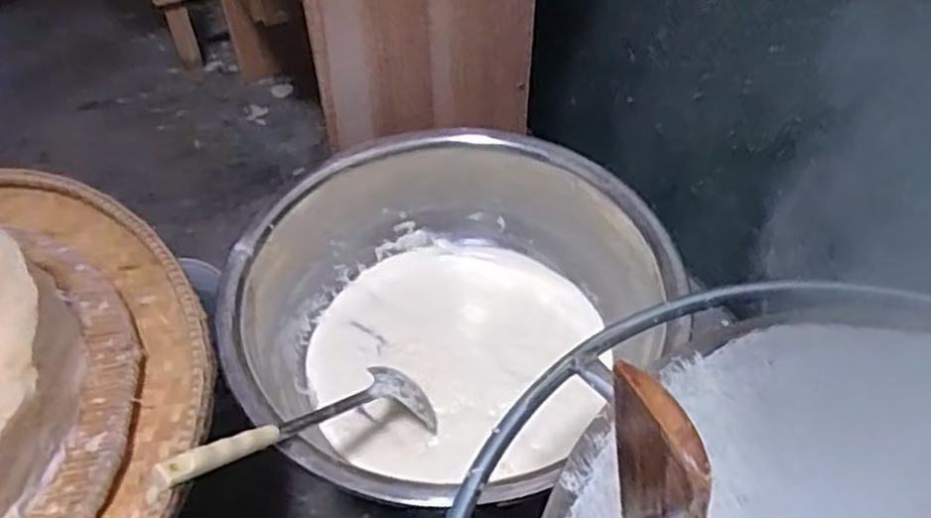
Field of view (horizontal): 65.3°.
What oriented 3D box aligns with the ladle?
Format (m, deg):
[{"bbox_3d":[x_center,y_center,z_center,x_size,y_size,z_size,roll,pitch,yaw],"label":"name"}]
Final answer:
[{"bbox_3d":[-0.169,0.183,0.790,0.085,0.063,0.369,37,25,29],"label":"ladle"}]

